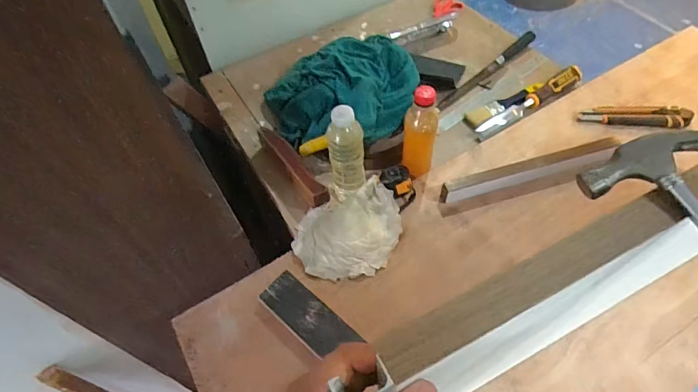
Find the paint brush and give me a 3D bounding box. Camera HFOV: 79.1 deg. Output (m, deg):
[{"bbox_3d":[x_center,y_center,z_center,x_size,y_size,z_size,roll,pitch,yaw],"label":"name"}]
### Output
[{"bbox_3d":[0.308,-0.184,0.822,0.173,0.028,0.039,-22,57,-15],"label":"paint brush"}]

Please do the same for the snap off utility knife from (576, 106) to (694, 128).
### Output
[{"bbox_3d":[0.521,-0.144,0.772,0.187,0.030,0.039,5,55,4],"label":"snap off utility knife"}]

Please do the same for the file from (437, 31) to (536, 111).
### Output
[{"bbox_3d":[0.301,-0.273,0.893,0.327,0.023,0.022,-38,62,-23],"label":"file"}]

